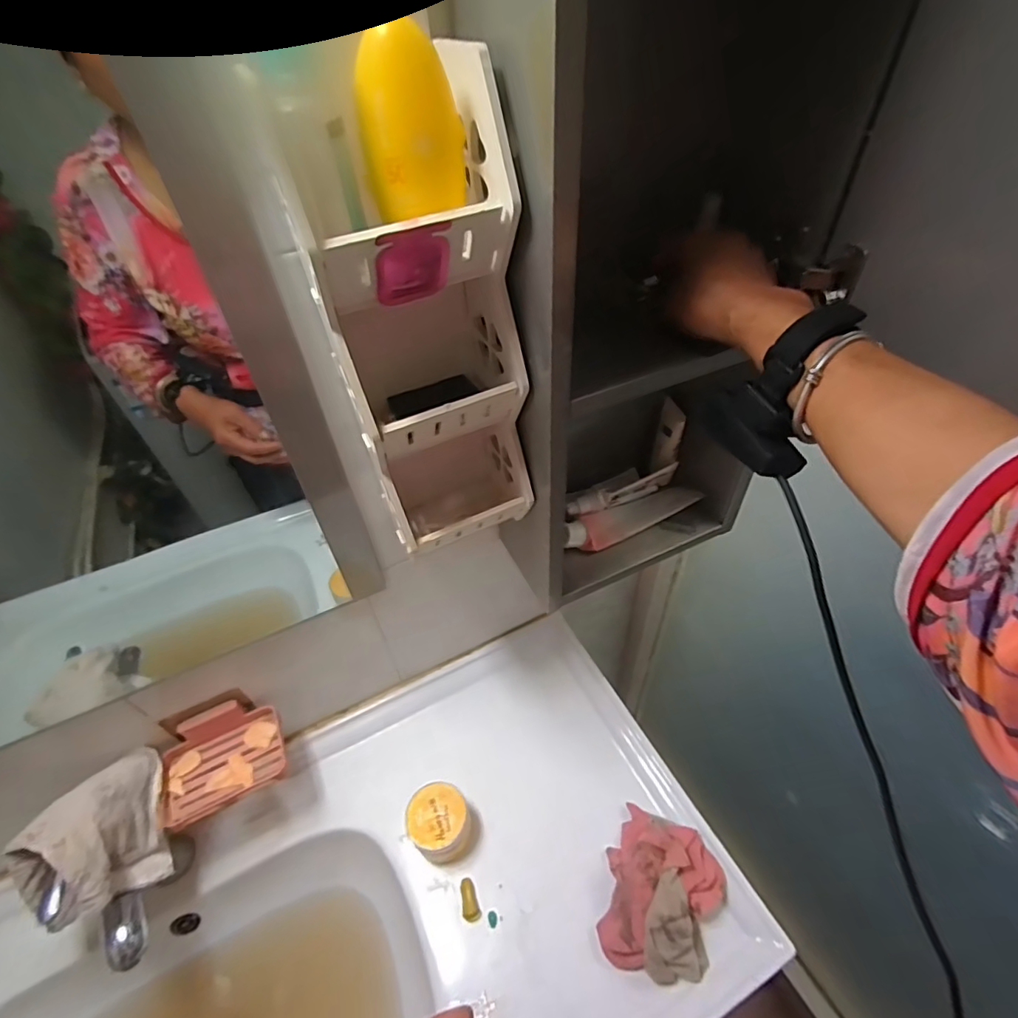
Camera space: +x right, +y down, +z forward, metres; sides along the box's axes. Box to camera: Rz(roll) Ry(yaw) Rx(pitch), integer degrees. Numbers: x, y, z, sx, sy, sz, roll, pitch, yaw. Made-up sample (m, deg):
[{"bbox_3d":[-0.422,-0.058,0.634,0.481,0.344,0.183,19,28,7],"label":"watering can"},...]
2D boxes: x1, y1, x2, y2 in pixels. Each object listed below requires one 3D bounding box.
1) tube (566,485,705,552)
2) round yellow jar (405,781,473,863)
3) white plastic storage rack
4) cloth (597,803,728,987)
[{"bbox_3d":[0.139,0.007,0.601,0.172,0.035,0.049,-23,48,-18],"label":"tube"},{"bbox_3d":[-0.080,0.367,0.604,0.067,0.065,0.068,-2,45,2],"label":"round yellow jar"},{"bbox_3d":[-0.058,-0.103,0.381,0.120,0.333,0.094,-20,47,-16],"label":"white plastic storage rack"},{"bbox_3d":[0.167,0.407,0.547,0.117,0.054,0.141,12,47,15],"label":"cloth"}]

